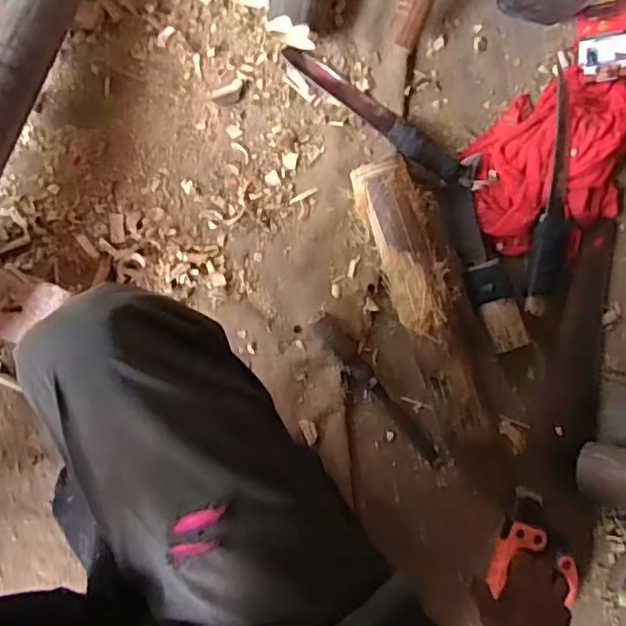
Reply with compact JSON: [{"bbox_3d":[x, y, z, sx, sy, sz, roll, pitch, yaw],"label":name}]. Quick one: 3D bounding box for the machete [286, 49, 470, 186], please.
[{"bbox_3d":[0.077,-0.240,0.739,0.251,0.021,0.035,37,85,-8],"label":"machete"}]

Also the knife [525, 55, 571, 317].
[{"bbox_3d":[0.305,-0.152,0.767,0.050,0.031,0.311,7,90,-10],"label":"knife"}]

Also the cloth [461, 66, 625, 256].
[{"bbox_3d":[0.381,-0.236,0.772,0.421,0.065,0.189,-37,97,-7],"label":"cloth"}]

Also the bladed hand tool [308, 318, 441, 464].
[{"bbox_3d":[0.078,0.099,0.751,0.036,0.024,0.235,-37,97,-7],"label":"bladed hand tool"}]

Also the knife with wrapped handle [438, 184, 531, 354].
[{"bbox_3d":[0.207,-0.058,0.753,0.049,0.037,0.215,-23,95,-9],"label":"knife with wrapped handle"}]

